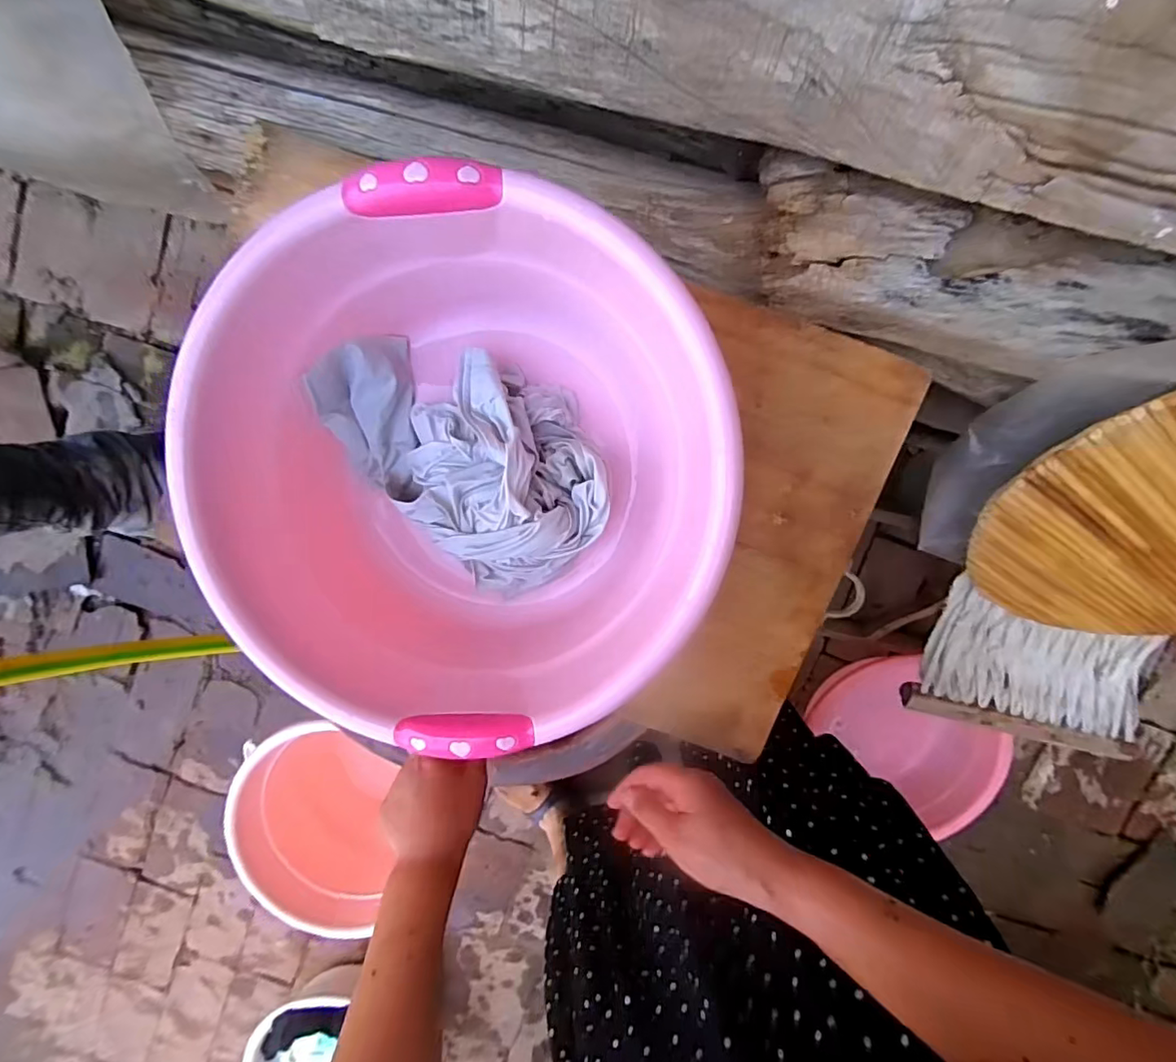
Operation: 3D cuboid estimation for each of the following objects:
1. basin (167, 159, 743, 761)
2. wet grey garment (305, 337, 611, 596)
[{"bbox_3d":[-0.092,-0.053,0.436,0.369,0.189,0.343,0,95,-2],"label":"basin"},{"bbox_3d":[-0.103,-0.072,0.475,0.262,0.091,0.181,41,92,-5],"label":"wet grey garment"}]

